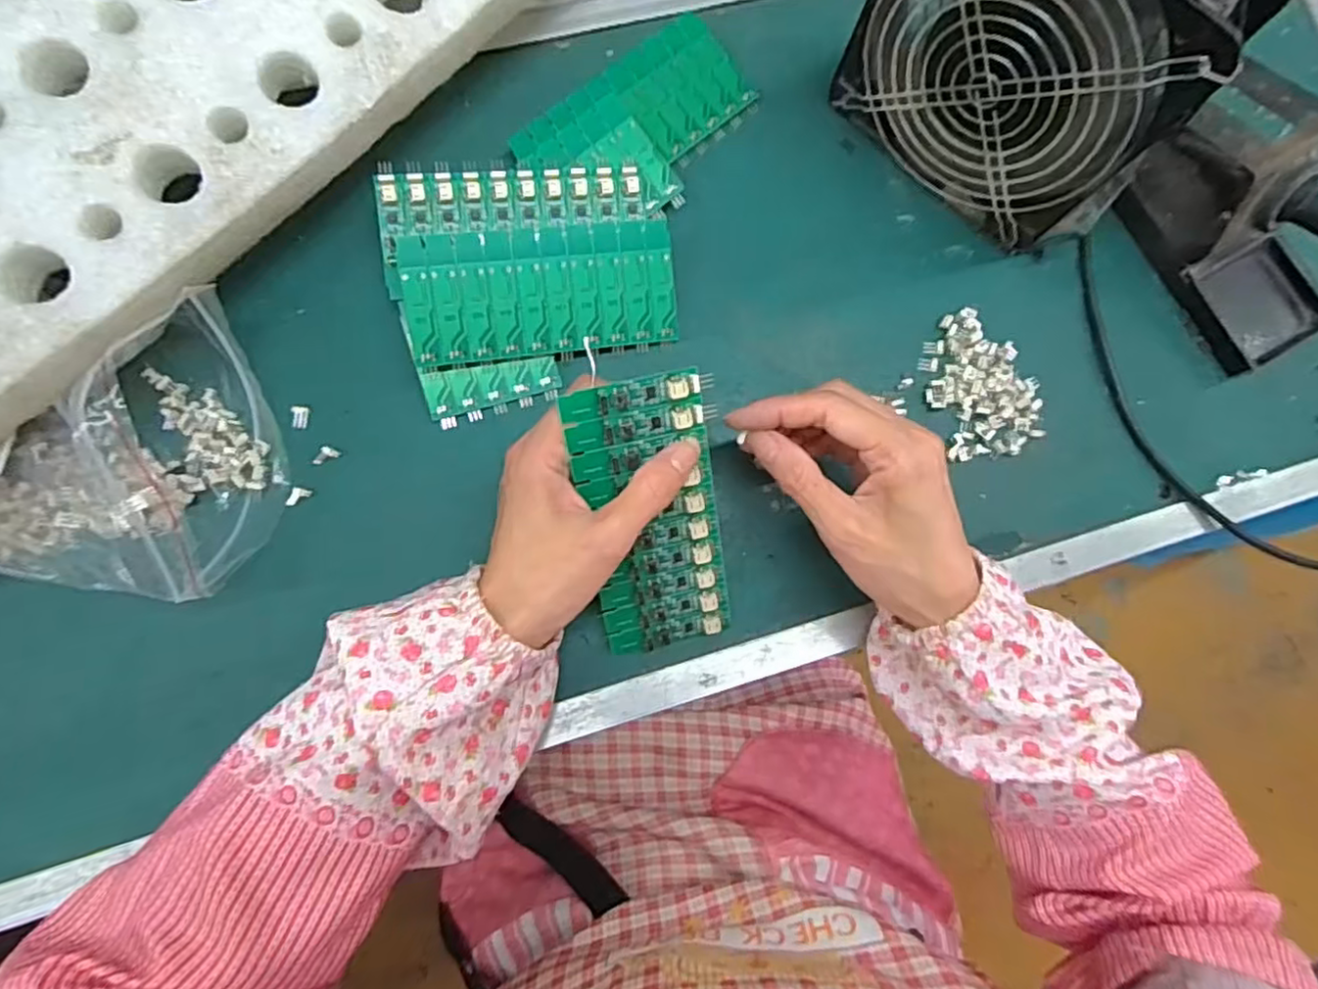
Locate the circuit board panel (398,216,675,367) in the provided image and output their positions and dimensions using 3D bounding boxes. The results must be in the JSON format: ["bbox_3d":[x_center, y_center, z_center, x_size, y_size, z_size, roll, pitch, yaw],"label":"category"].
[{"bbox_3d":[-0.059,-0.106,0.346,0.137,0.004,0.062,-9,101,-13],"label":"circuit board panel"}]

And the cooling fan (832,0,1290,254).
[{"bbox_3d":[0.181,-0.215,0.325,0.161,0.153,0.060,41,80,2],"label":"cooling fan"}]

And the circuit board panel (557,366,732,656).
[{"bbox_3d":[-0.001,0.014,0.315,0.063,0.008,0.137,-11,114,-6],"label":"circuit board panel"}]

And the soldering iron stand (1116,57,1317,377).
[{"bbox_3d":[0.330,-0.153,0.369,0.074,0.069,0.150,-28,85,-8],"label":"soldering iron stand"}]

